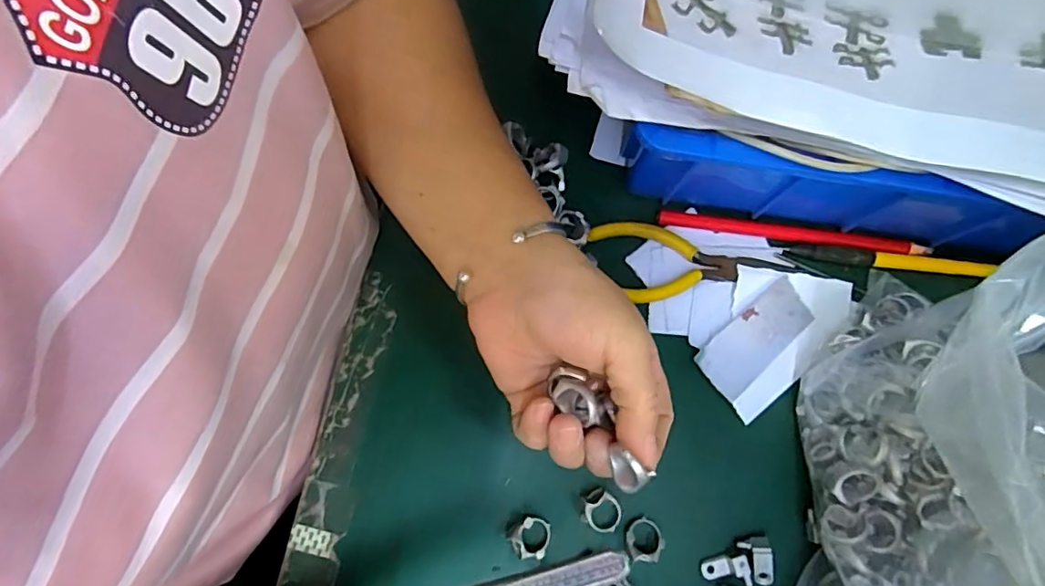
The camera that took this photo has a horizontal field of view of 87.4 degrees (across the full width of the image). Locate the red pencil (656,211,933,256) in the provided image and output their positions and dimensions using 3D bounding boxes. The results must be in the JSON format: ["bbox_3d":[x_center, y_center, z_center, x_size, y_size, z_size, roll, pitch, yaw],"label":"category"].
[{"bbox_3d":[0.163,-0.036,0.327,0.162,0.004,0.009,8,77,0],"label":"red pencil"}]

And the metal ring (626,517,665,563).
[{"bbox_3d":[0.066,0.133,0.295,0.021,0.009,0.021,0,77,-1],"label":"metal ring"}]

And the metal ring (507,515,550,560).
[{"bbox_3d":[0.003,0.131,0.293,0.022,0.012,0.021,0,77,-1],"label":"metal ring"}]

